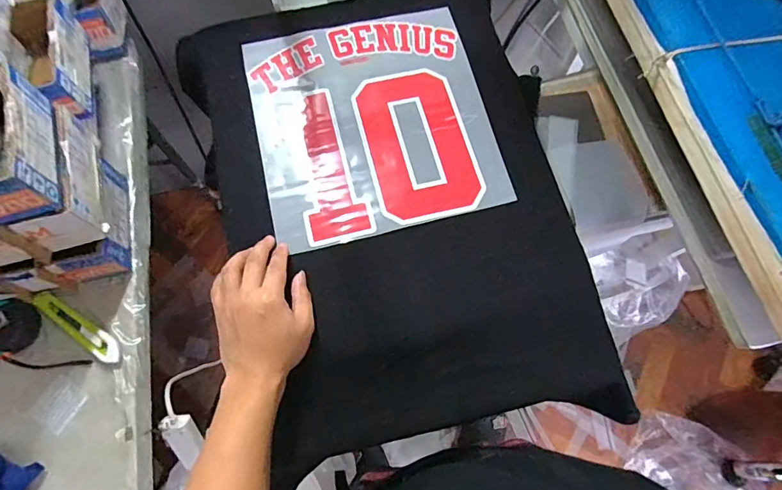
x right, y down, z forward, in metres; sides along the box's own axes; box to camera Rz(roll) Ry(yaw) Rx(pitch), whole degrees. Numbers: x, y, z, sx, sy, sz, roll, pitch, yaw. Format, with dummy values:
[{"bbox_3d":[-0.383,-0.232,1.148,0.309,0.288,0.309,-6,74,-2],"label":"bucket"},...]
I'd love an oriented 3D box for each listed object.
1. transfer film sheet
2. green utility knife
[{"bbox_3d":[-0.025,-0.171,0.588,0.297,0.009,0.324,-13,71,-5],"label":"transfer film sheet"},{"bbox_3d":[-0.441,0.113,0.617,0.157,0.015,0.031,32,73,10],"label":"green utility knife"}]

